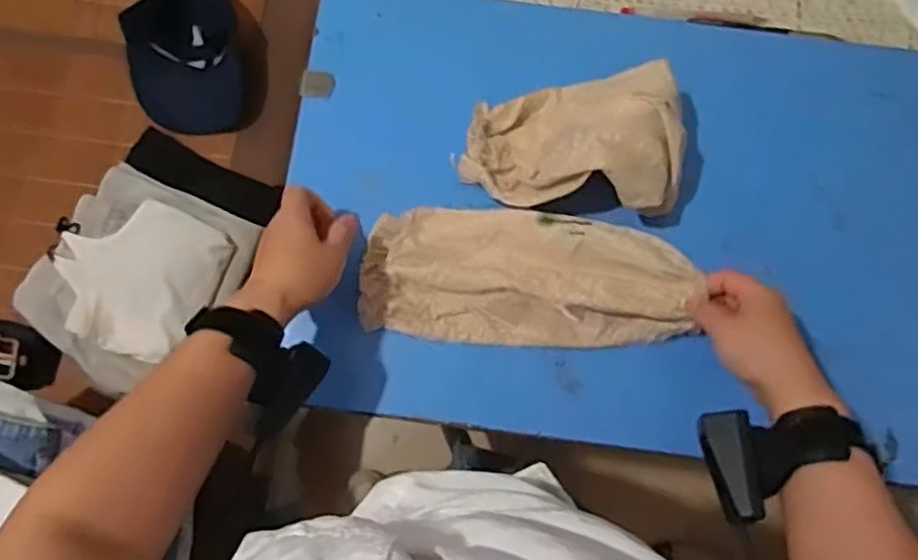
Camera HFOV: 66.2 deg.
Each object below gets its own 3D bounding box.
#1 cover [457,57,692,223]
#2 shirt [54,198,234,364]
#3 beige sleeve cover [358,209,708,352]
[{"bbox_3d":[0.096,-0.119,0.586,0.175,0.085,0.117,5,78,1],"label":"cover"},{"bbox_3d":[-0.393,-0.005,0.863,0.198,0.028,0.183,23,79,4],"label":"shirt"},{"bbox_3d":[0.056,0.000,0.595,0.269,0.050,0.111,4,78,9],"label":"beige sleeve cover"}]

